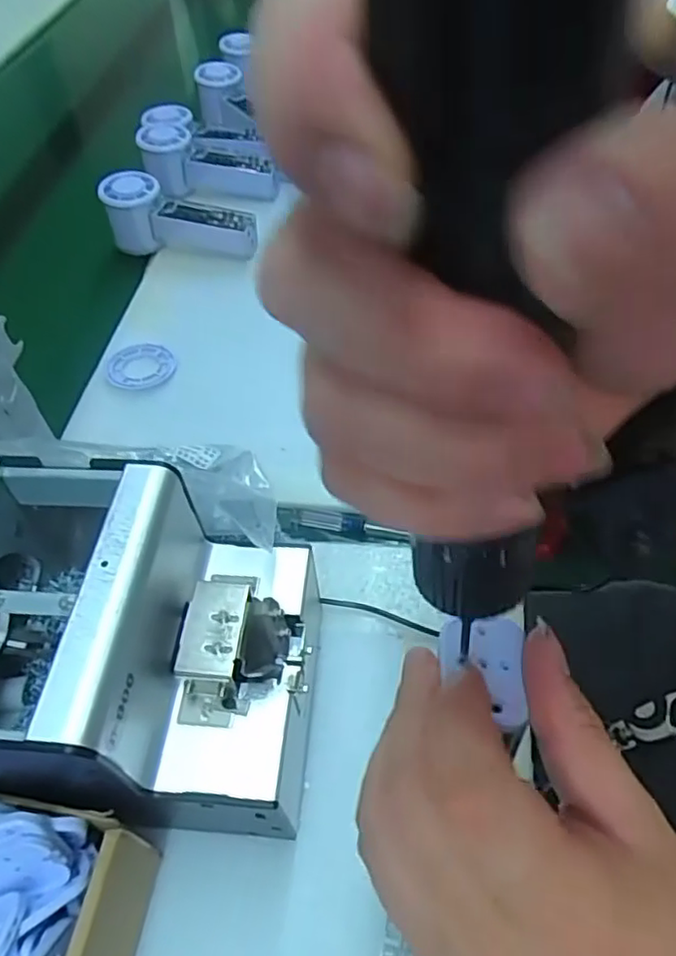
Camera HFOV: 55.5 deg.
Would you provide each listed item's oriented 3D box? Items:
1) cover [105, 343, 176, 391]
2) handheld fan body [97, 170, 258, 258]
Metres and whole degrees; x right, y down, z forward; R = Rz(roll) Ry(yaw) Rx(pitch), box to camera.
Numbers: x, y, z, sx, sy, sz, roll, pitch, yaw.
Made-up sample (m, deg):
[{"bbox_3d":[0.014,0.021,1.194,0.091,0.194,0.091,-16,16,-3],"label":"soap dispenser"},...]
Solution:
[{"bbox_3d":[-0.165,-0.092,0.540,0.055,0.010,0.055,-1,52,2],"label":"cover"},{"bbox_3d":[-0.159,-0.252,0.644,0.152,0.066,0.043,10,48,-8],"label":"handheld fan body"}]

